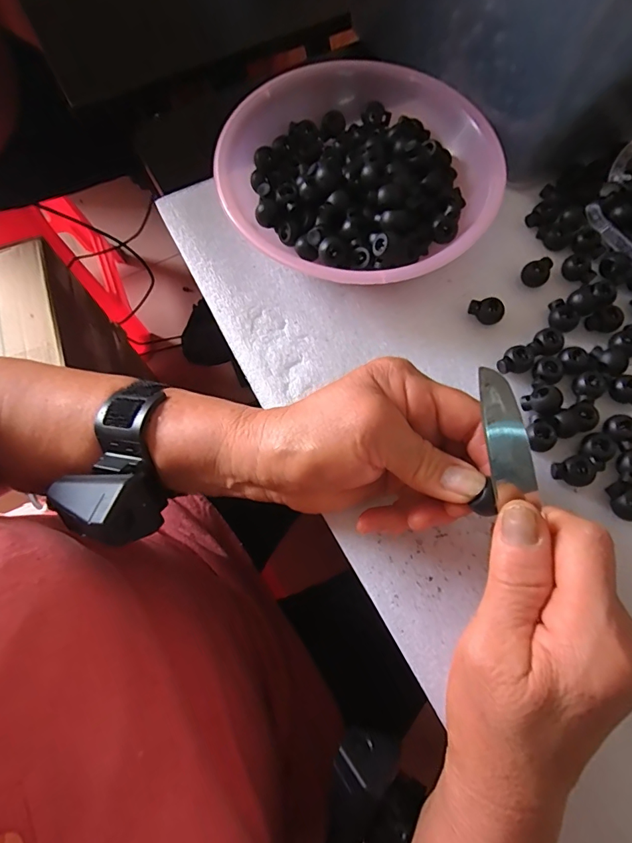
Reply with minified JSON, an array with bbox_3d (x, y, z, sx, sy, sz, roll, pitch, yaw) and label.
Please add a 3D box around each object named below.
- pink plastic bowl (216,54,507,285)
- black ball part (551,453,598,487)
[{"bbox_3d":[0.031,-0.175,0.308,0.184,0.045,0.186,0,71,1],"label":"pink plastic bowl"},{"bbox_3d":[0.153,0.029,0.255,0.022,0.013,0.017,-20,72,-6],"label":"black ball part"}]

